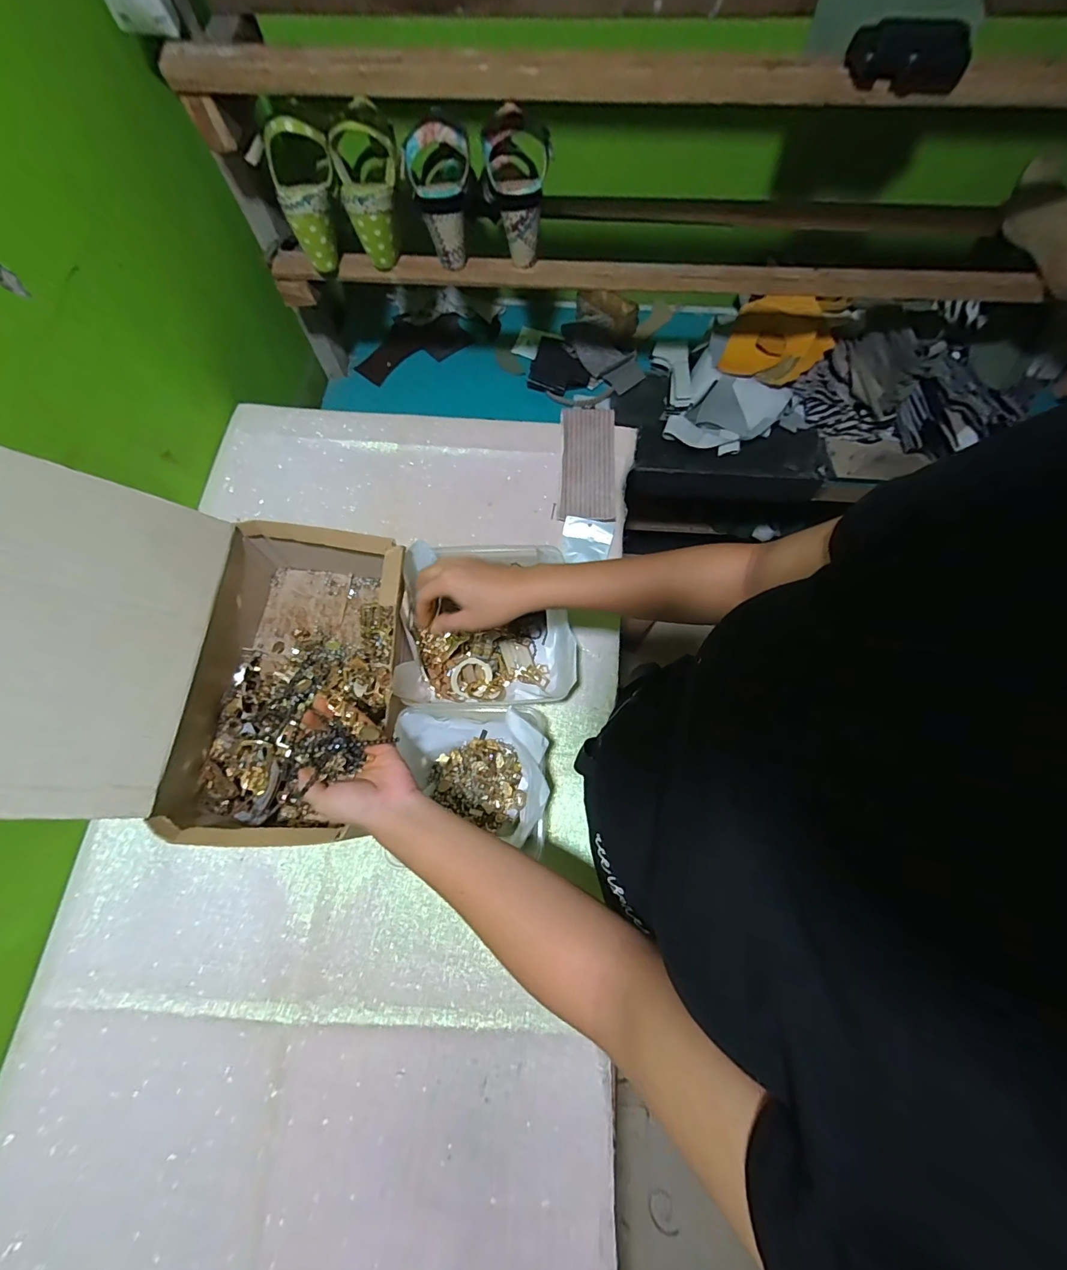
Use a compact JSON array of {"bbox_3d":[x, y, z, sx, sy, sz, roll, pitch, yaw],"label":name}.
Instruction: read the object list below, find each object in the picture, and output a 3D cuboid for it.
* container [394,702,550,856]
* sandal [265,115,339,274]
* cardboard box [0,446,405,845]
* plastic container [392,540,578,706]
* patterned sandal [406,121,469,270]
[{"bbox_3d":[-0.067,0.150,0.495,0.162,0.087,0.140,3,71,1],"label":"container"},{"bbox_3d":[-0.292,-0.557,0.583,0.069,0.140,0.067,4,42,1],"label":"sandal"},{"bbox_3d":[-0.323,0.029,0.462,0.345,0.229,0.328,2,71,1],"label":"cardboard box"},{"bbox_3d":[-0.060,-0.013,0.553,0.205,0.075,0.193,-2,71,-1],"label":"plastic container"},{"bbox_3d":[-0.117,-0.561,0.582,0.076,0.131,0.072,-9,70,-3],"label":"patterned sandal"}]

